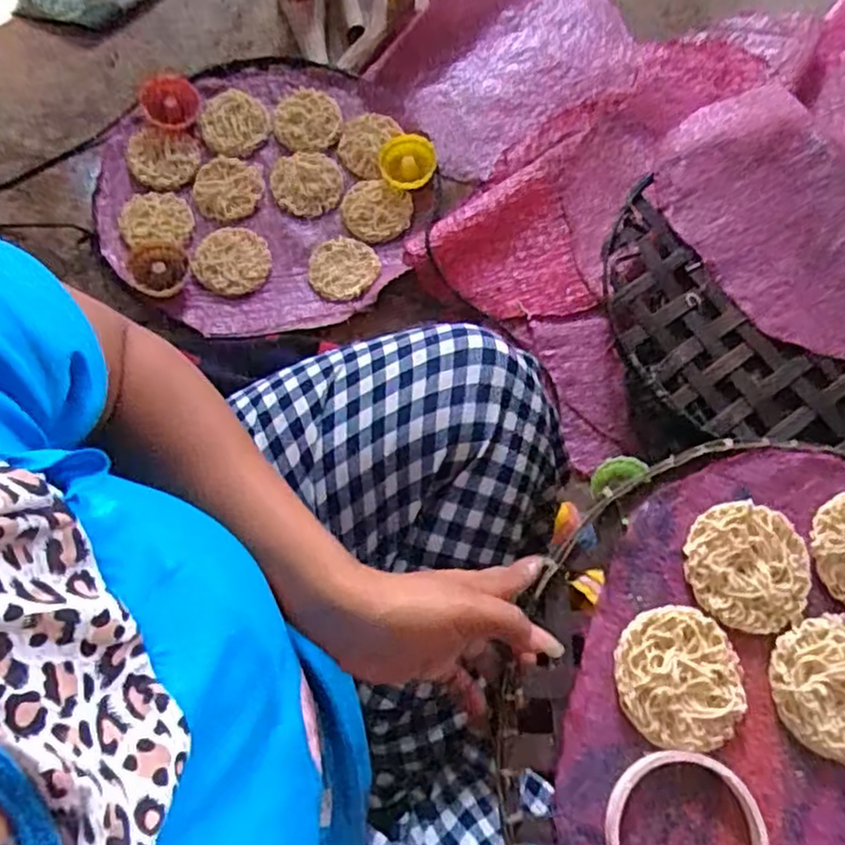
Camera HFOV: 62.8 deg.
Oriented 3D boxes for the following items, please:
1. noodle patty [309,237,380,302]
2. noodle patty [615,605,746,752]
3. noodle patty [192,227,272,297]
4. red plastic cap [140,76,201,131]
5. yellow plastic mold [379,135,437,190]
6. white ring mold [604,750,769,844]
[{"bbox_3d":[-0.082,-0.165,0.739,0.071,0.010,0.073,0,70,0],"label":"noodle patty"},{"bbox_3d":[0.150,0.147,0.402,0.073,0.012,0.076,1,71,-3],"label":"noodle patty"},{"bbox_3d":[-0.201,-0.175,0.735,0.076,0.012,0.076,0,70,0],"label":"noodle patty"},{"bbox_3d":[-0.285,-0.361,0.779,0.060,0.026,0.060,0,70,0],"label":"red plastic cap"},{"bbox_3d":[-0.015,-0.290,0.779,0.061,0.026,0.063,3,84,8],"label":"yellow plastic mold"},{"bbox_3d":[0.143,0.228,0.375,0.088,0.016,0.090,13,71,1],"label":"white ring mold"}]

